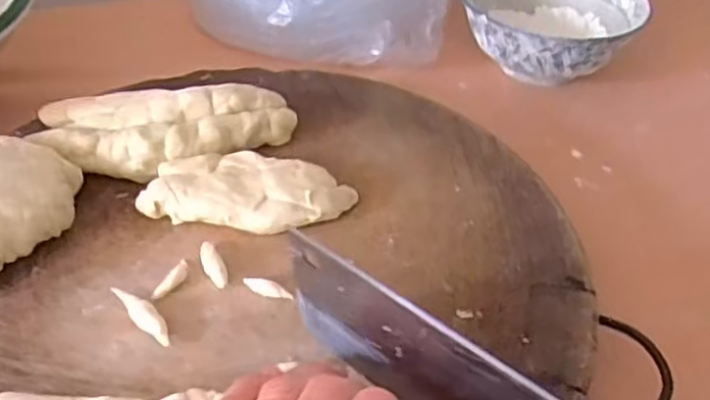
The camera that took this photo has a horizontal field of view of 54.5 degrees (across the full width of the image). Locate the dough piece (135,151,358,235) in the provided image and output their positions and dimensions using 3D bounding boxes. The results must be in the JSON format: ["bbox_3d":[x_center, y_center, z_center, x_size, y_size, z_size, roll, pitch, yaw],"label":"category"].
[{"bbox_3d":[-0.058,-0.004,0.383,0.111,0.018,0.047,6,42,4],"label":"dough piece"}]

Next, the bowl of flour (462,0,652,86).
[{"bbox_3d":[0.161,-0.152,0.585,0.144,0.051,0.144,22,45,20],"label":"bowl of flour"}]

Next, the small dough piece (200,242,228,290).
[{"bbox_3d":[-0.071,0.033,0.350,0.011,0.006,0.029,-13,44,-17],"label":"small dough piece"}]

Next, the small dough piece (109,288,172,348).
[{"bbox_3d":[-0.101,0.053,0.326,0.012,0.006,0.046,-32,52,-32],"label":"small dough piece"}]

